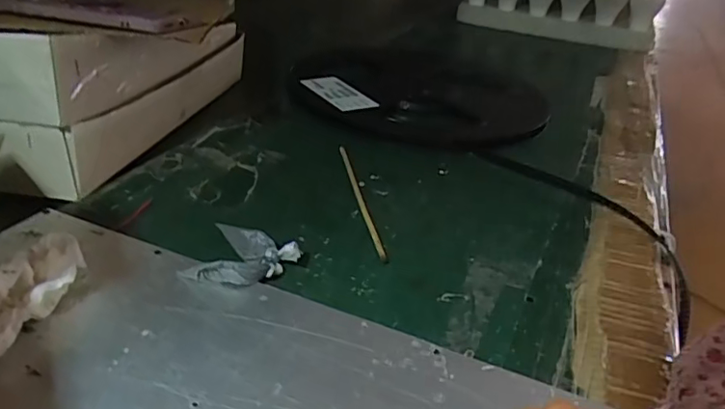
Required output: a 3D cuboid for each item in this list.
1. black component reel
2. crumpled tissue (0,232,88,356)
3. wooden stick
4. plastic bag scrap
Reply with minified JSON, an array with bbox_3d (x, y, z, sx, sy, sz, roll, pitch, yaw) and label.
[{"bbox_3d":[0.073,-0.152,0.711,0.303,0.026,0.343,7,30,1],"label":"black component reel"},{"bbox_3d":[-0.180,0.046,0.297,0.032,0.036,0.086,10,30,5],"label":"crumpled tissue"},{"bbox_3d":[-0.002,-0.007,0.465,0.008,0.006,0.179,-1,30,-13],"label":"wooden stick"},{"bbox_3d":[-0.076,0.032,0.365,0.066,0.019,0.066,10,30,6],"label":"plastic bag scrap"}]

